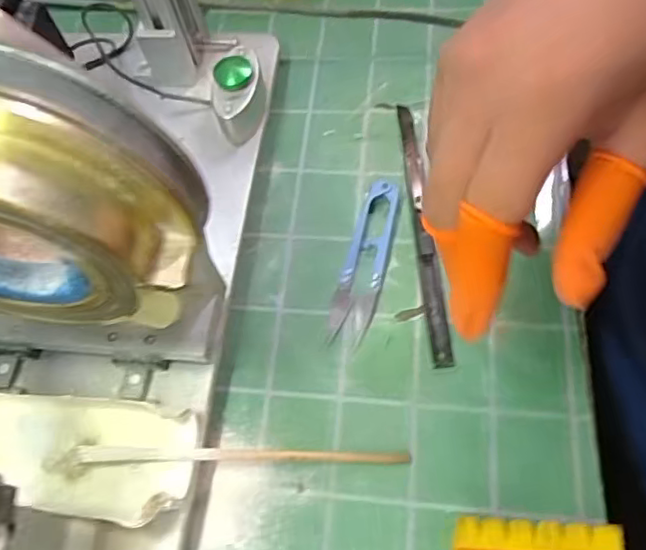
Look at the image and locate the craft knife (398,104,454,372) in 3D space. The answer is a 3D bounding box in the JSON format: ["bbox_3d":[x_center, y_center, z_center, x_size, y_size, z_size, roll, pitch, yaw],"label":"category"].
[{"bbox_3d":[0.058,-0.030,0.362,0.010,0.004,0.173,-5,63,1],"label":"craft knife"}]

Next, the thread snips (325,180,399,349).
[{"bbox_3d":[0.025,-0.009,0.352,0.023,0.011,0.099,11,64,13],"label":"thread snips"}]

